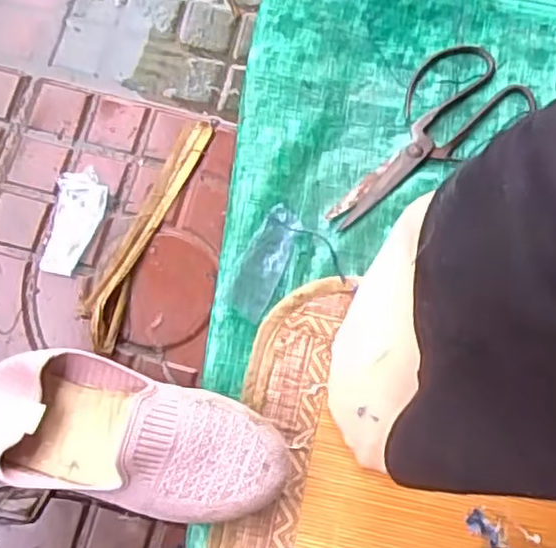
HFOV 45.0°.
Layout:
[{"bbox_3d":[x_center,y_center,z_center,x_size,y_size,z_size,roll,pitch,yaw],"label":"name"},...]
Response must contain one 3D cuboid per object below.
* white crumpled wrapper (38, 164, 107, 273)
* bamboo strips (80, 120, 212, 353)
[{"bbox_3d":[-0.158,-0.041,0.527,0.040,0.007,0.085,6,76,0],"label":"white crumpled wrapper"},{"bbox_3d":[-0.102,-0.038,0.520,0.029,0.020,0.199,21,77,3],"label":"bamboo strips"}]

